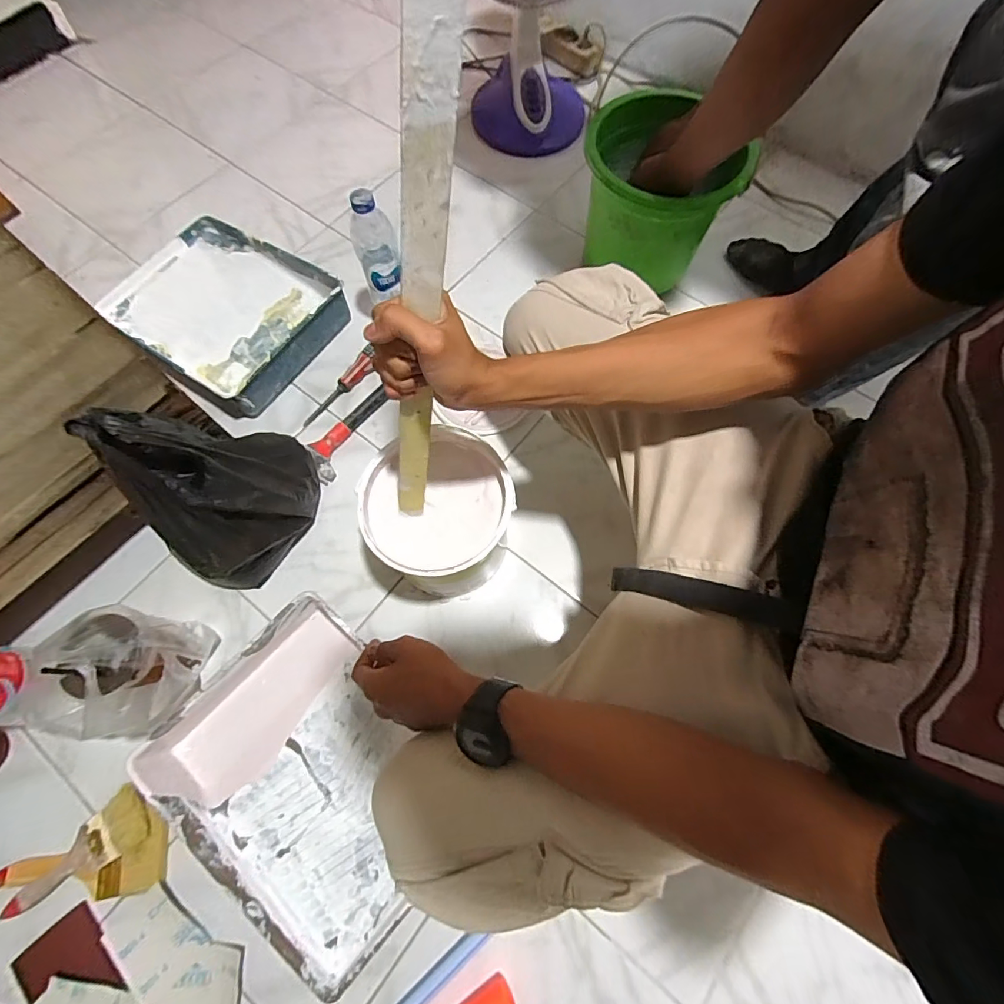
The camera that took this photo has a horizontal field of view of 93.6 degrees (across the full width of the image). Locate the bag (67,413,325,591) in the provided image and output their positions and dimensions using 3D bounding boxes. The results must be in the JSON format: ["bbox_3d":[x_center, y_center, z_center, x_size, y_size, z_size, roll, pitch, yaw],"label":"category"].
[{"bbox_3d":[-0.350,-0.029,0.597,0.132,0.295,0.224,6,70,2],"label":"bag"}]

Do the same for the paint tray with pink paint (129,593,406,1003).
[{"bbox_3d":[-0.228,0.338,0.586,0.360,0.078,0.289,41,75,14],"label":"paint tray with pink paint"}]

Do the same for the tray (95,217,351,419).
[{"bbox_3d":[-0.499,-0.340,0.846,0.375,0.082,0.285,32,73,12],"label":"tray"}]

